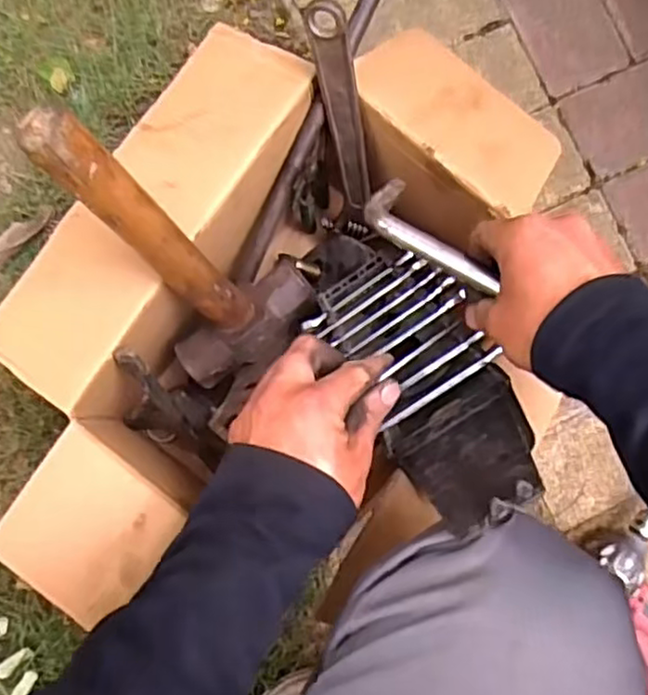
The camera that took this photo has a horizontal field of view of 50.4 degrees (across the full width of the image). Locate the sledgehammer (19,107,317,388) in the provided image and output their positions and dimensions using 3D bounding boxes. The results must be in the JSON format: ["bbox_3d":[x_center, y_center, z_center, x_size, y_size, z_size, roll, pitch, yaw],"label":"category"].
[{"bbox_3d":[-0.097,-0.060,0.454,0.052,0.264,0.112,36,83,29],"label":"sledgehammer"}]

